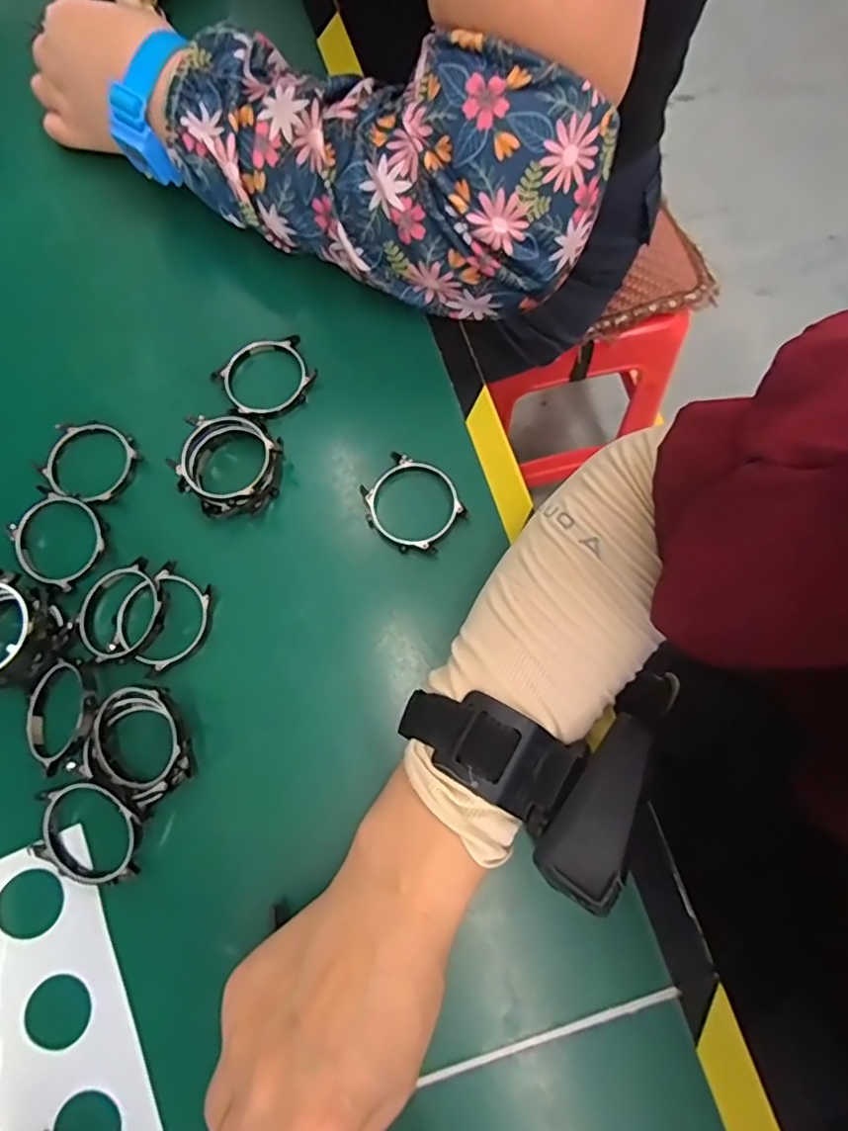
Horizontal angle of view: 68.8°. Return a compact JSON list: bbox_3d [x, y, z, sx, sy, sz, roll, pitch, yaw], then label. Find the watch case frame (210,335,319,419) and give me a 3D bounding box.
[{"bbox_3d":[-0.087,-0.106,0.343,0.052,0.011,0.045,-30,76,-7],"label":"watch case frame"}]

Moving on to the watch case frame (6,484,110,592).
[{"bbox_3d":[-0.189,-0.014,0.320,0.047,0.008,0.044,38,84,4],"label":"watch case frame"}]

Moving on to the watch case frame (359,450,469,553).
[{"bbox_3d":[-0.006,-0.033,0.320,0.050,0.008,0.046,40,79,12],"label":"watch case frame"}]

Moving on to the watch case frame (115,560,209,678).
[{"bbox_3d":[-0.129,0.026,0.307,0.045,0.010,0.049,40,79,11],"label":"watch case frame"}]

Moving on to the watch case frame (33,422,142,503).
[{"bbox_3d":[-0.182,-0.057,0.332,0.049,0.008,0.045,19,76,7],"label":"watch case frame"}]

